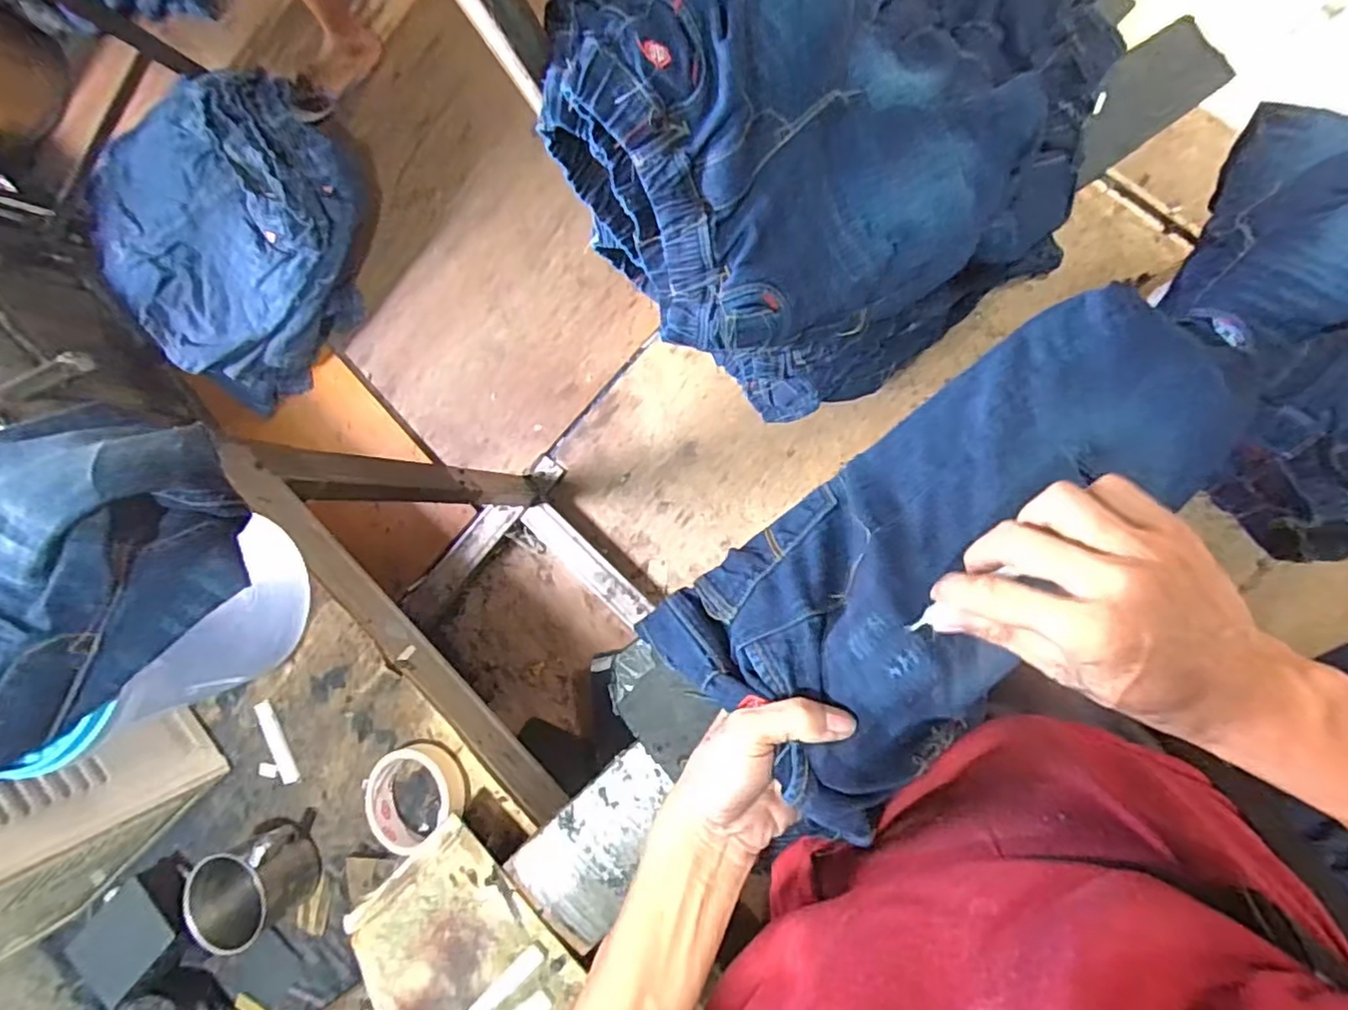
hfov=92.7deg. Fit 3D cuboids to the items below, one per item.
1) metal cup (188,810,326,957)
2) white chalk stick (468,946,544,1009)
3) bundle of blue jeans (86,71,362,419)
[{"bbox_3d":[-0.385,0.347,0.595,0.077,0.080,0.078,0,92,9],"label":"metal cup"},{"bbox_3d":[-0.137,0.388,0.520,0.082,0.009,0.015,-45,82,9],"label":"white chalk stick"},{"bbox_3d":[-1.004,-0.653,1.455,0.654,0.241,0.602,41,98,8],"label":"bundle of blue jeans"}]

